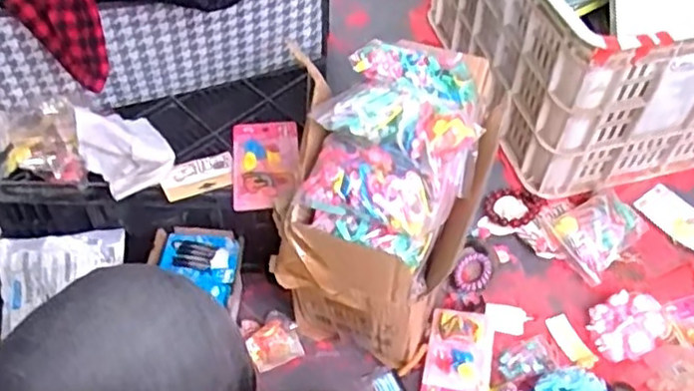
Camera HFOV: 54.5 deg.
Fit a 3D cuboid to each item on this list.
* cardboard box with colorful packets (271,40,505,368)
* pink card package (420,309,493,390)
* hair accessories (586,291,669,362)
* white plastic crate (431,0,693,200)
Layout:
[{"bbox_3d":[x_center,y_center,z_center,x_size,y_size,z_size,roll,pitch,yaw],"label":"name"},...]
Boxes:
[{"bbox_3d":[0.040,0.025,0.787,0.197,0.320,0.233,11,52,7],"label":"cardboard box with colorful packets"},{"bbox_3d":[0.137,0.203,0.832,0.077,0.019,0.129,9,52,6],"label":"pink card package"},{"bbox_3d":[0.363,0.170,0.877,0.098,0.034,0.083,-21,55,-17],"label":"hair accessories"},{"bbox_3d":[0.374,-0.300,1.052,0.336,0.333,0.473,-12,53,-11],"label":"white plastic crate"}]

